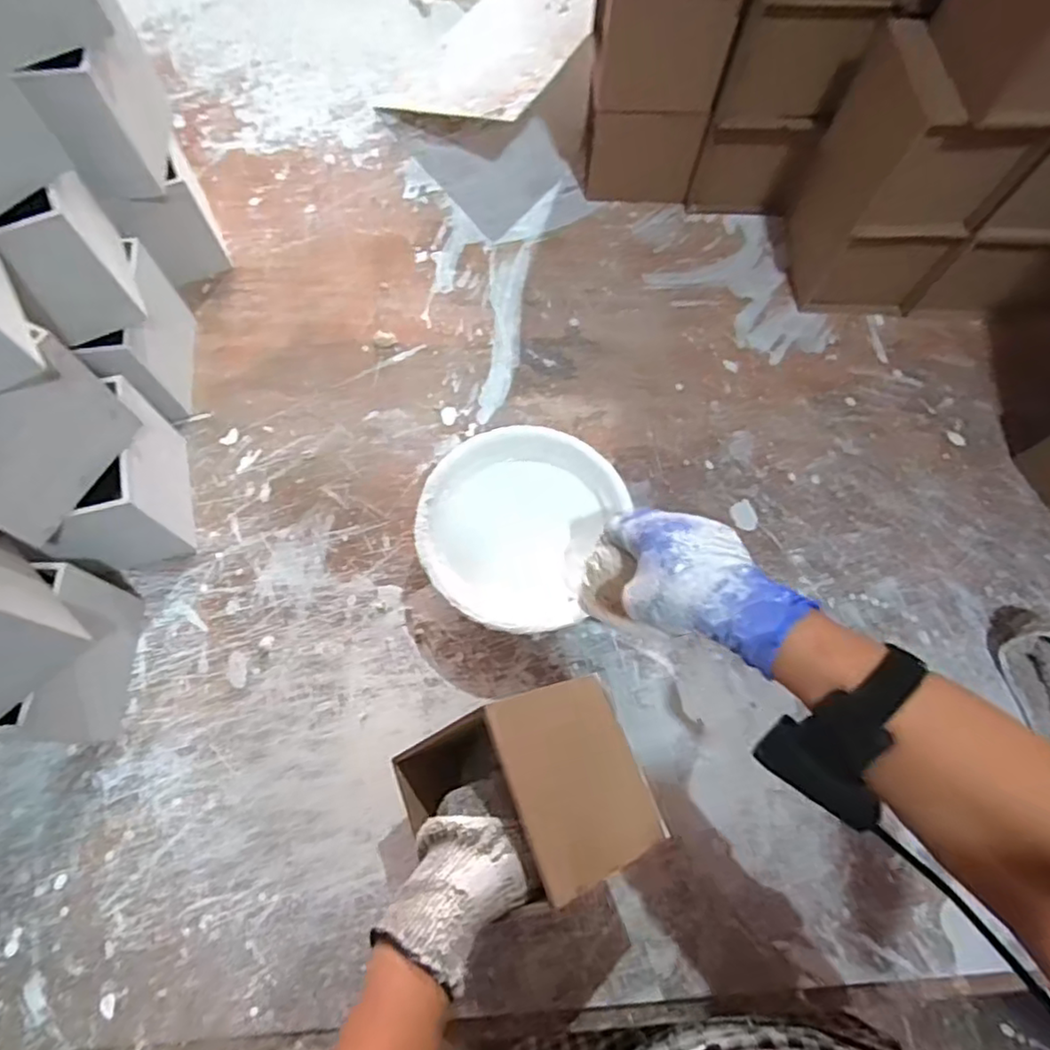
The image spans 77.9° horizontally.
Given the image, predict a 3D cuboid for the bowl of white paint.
[{"bbox_3d":[-0.002,0.007,0.552,0.170,0.056,0.173,33,72,10],"label":"bowl of white paint"}]

